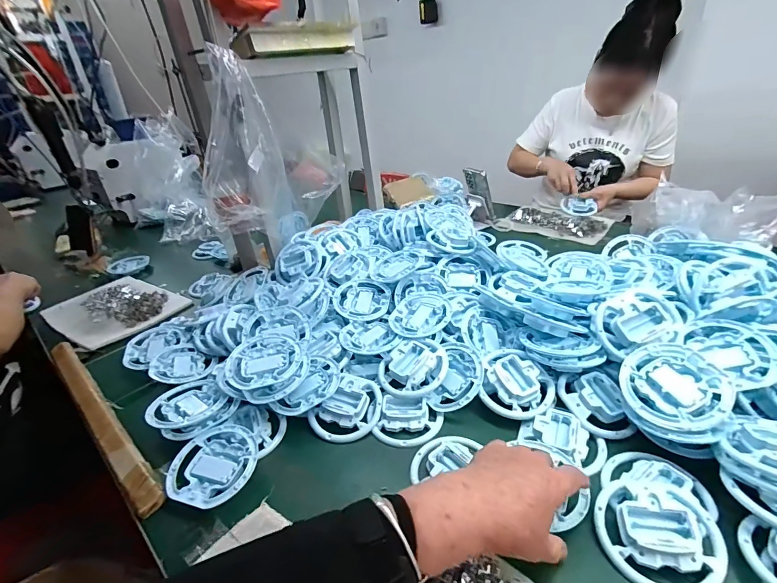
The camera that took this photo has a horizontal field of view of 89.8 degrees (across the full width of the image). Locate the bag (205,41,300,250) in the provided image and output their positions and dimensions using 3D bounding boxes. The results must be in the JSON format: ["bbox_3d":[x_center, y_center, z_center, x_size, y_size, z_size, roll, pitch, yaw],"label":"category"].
[{"bbox_3d":[-0.281,-0.253,0.773,0.143,0.351,0.175,-12,30,-10],"label":"bag"}]

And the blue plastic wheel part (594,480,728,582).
[{"bbox_3d":[0.261,0.235,0.378,0.104,0.036,0.095,-5,30,3],"label":"blue plastic wheel part"}]

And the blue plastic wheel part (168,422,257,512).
[{"bbox_3d":[-0.216,0.219,0.496,0.107,0.028,0.105,-5,30,3],"label":"blue plastic wheel part"}]

